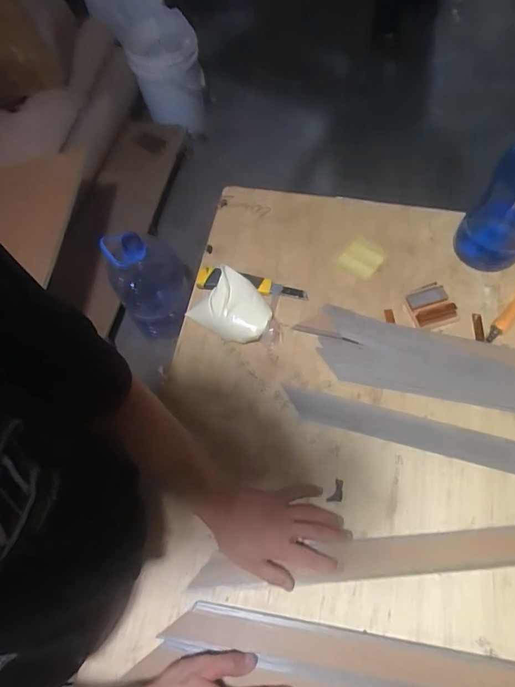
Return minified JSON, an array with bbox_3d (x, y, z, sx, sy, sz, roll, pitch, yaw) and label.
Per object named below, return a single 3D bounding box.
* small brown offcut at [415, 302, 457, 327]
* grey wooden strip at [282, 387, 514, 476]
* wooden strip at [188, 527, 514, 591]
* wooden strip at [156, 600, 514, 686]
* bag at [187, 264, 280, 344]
[{"bbox_3d":[0.285,-0.046,0.674,0.061,0.015,0.025,-14,66,-4],"label":"small brown offcut"},{"bbox_3d":[0.280,0.140,0.598,0.481,0.006,0.048,13,74,9],"label":"grey wooden strip"},{"bbox_3d":[0.170,0.271,0.544,0.495,0.014,0.046,-4,61,0],"label":"wooden strip"},{"bbox_3d":[0.141,0.366,0.494,0.487,0.009,0.044,7,57,6],"label":"wooden strip"},{"bbox_3d":[-0.034,-0.052,0.680,0.149,0.039,0.090,28,70,14],"label":"bag"}]

